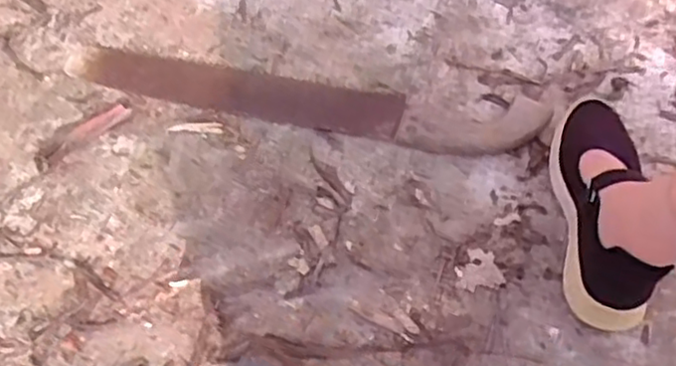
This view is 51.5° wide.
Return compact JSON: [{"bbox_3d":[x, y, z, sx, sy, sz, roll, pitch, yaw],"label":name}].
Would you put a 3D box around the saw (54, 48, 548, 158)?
[{"bbox_3d":[-0.050,-0.101,0.814,0.559,0.023,0.083,9,58,8],"label":"saw"}]

